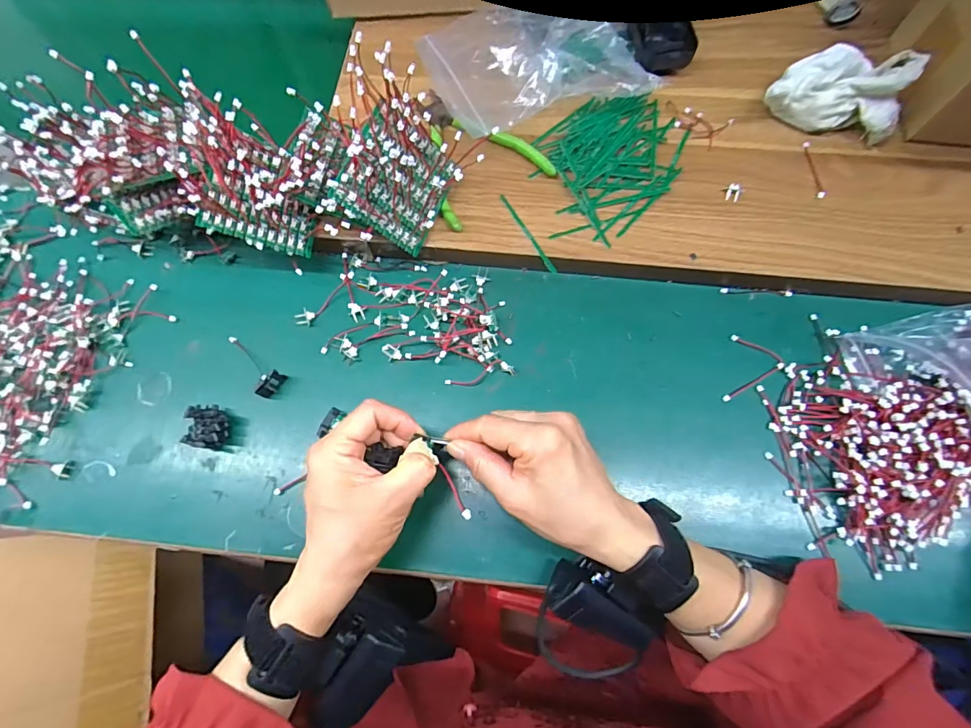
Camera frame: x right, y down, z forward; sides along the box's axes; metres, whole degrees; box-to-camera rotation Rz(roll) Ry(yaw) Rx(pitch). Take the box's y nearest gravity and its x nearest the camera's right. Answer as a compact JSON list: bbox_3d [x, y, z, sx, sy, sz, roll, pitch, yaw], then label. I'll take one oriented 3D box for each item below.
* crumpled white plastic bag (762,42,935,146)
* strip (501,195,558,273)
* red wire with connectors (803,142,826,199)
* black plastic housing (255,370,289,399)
[{"bbox_3d":[0.291,-0.237,0.385,0.102,0.062,0.066,11,72,6],"label":"crumpled white plastic bag"},{"bbox_3d":[0.035,-0.112,0.387,0.005,0.004,0.084,-29,73,-7],"label":"strip"},{"bbox_3d":[0.282,-0.167,0.395,0.006,0.004,0.057,-2,71,2],"label":"red wire with connectors"},{"bbox_3d":[-0.174,0.017,0.375,0.007,0.020,0.023,26,74,11],"label":"black plastic housing"}]

